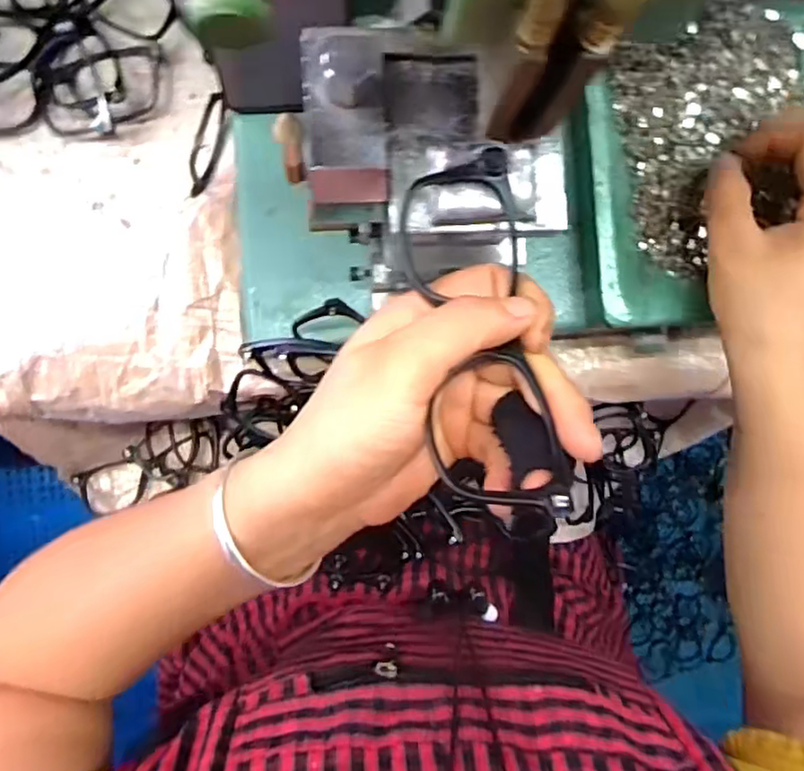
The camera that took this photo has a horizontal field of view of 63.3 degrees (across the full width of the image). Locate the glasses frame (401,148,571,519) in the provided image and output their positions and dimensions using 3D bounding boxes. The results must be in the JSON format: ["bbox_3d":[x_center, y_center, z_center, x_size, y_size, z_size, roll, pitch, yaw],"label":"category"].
[{"bbox_3d":[0.027,-0.023,0.242,0.049,0.022,0.144,-3,67,-3],"label":"glasses frame"}]

